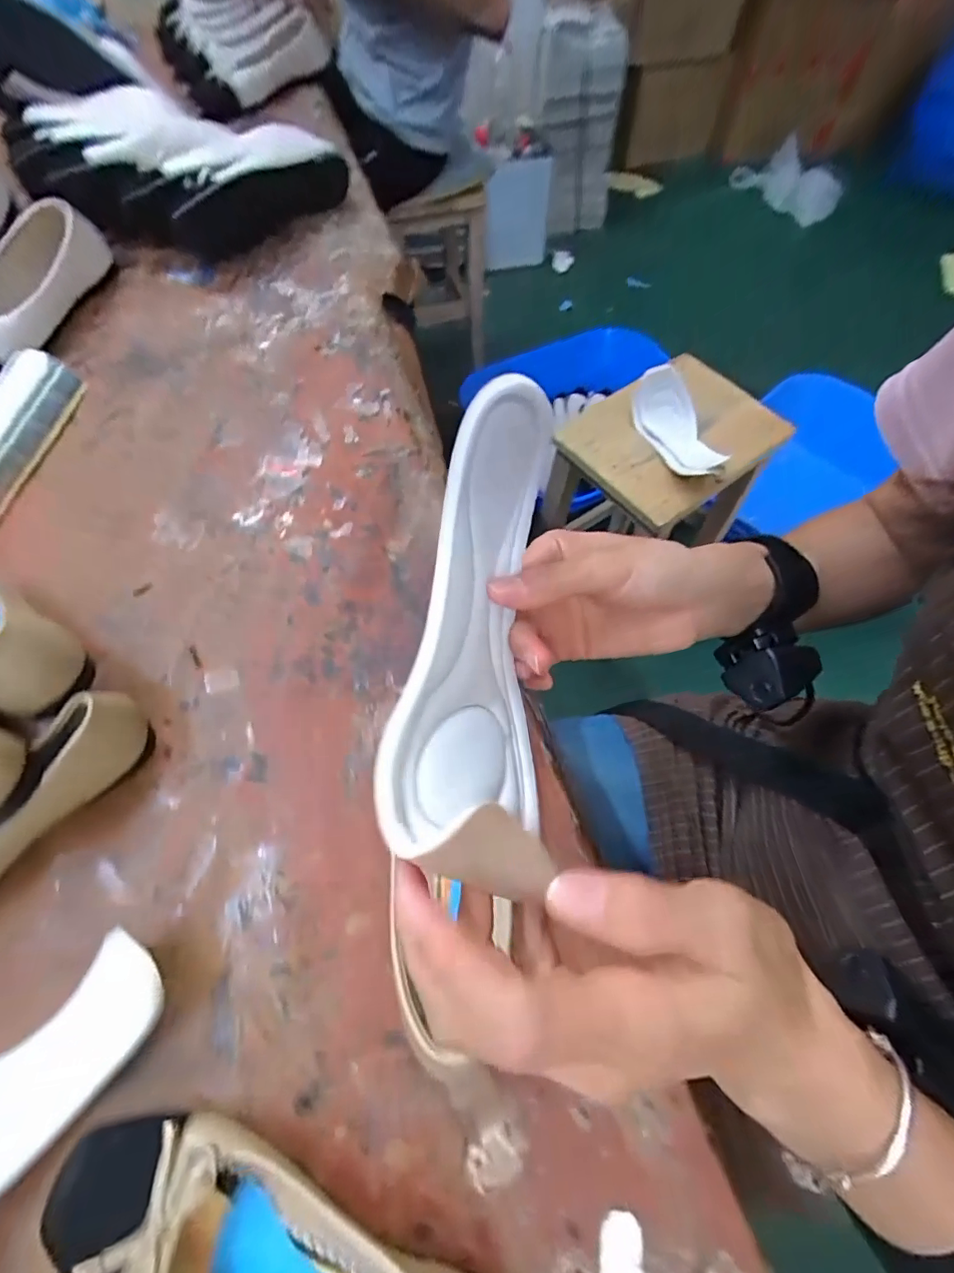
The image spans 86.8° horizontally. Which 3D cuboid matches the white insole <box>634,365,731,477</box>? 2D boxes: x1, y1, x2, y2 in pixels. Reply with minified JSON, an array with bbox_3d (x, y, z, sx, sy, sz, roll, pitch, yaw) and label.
[{"bbox_3d":[0.304,-0.318,0.768,0.082,0.061,0.199,-23,66,-11],"label":"white insole"}]

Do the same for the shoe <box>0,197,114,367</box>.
[{"bbox_3d":[-0.525,-0.376,0.553,0.096,0.074,0.246,12,64,4],"label":"shoe"}]

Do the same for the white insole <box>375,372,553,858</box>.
[{"bbox_3d":[0.008,-0.010,0.214,0.031,0.074,0.182,2,78,36],"label":"white insole"}]

